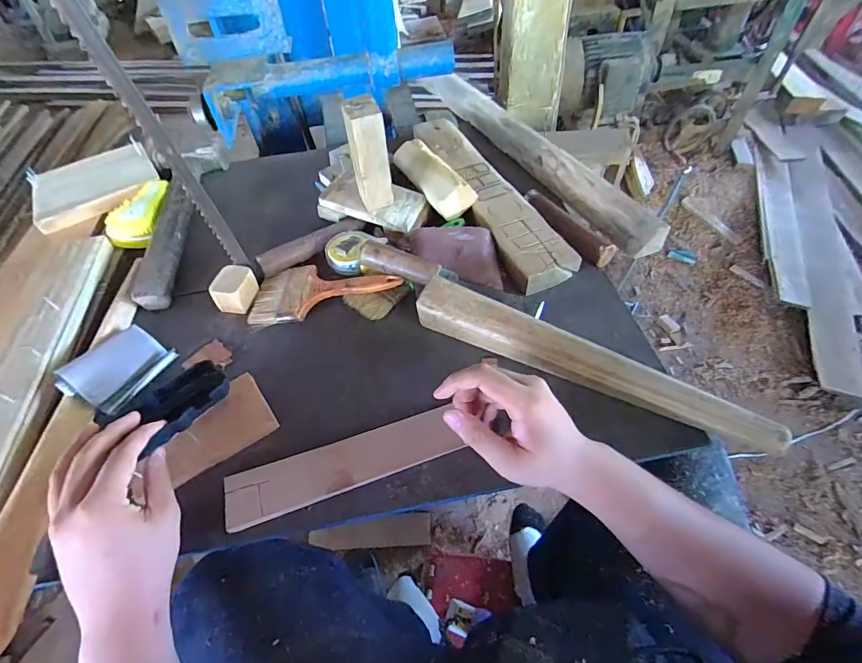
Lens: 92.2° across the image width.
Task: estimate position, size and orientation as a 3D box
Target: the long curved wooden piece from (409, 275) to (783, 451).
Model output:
[{"bbox_3d":[0.146,0.030,0.412,0.347,0.040,0.045,25,58,22],"label":"long curved wooden piece"}]

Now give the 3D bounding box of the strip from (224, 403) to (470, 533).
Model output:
[{"bbox_3d":[-0.081,0.124,0.389,0.212,0.007,0.050,-18,53,-9],"label":"strip"}]

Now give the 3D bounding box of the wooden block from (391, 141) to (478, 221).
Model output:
[{"bbox_3d":[-0.003,-0.235,0.608,0.057,0.040,0.178,-26,55,-15],"label":"wooden block"}]

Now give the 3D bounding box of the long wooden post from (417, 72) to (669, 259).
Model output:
[{"bbox_3d":[0.137,-0.329,0.701,0.045,0.049,0.639,-24,54,-14],"label":"long wooden post"}]

